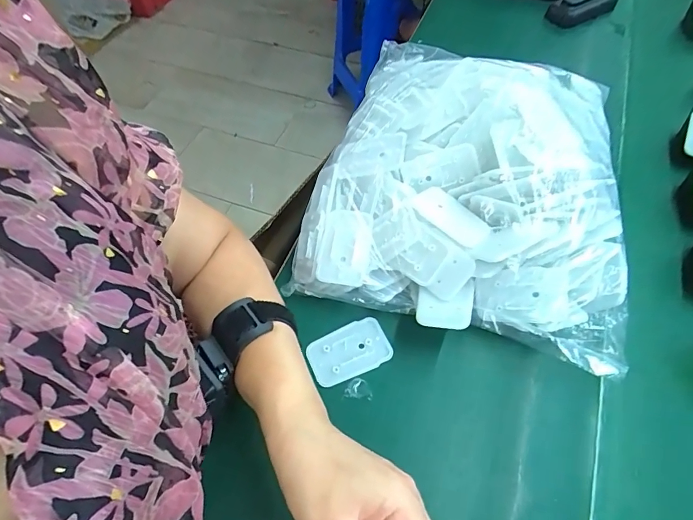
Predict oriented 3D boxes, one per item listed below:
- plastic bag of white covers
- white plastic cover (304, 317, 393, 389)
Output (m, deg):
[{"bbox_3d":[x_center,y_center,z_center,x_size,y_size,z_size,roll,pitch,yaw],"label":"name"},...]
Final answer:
[{"bbox_3d":[0.121,-0.083,0.407,0.286,0.119,0.310,16,58,13],"label":"plastic bag of white covers"},{"bbox_3d":[0.002,0.080,0.365,0.069,0.006,0.045,-23,58,-13],"label":"white plastic cover"}]

